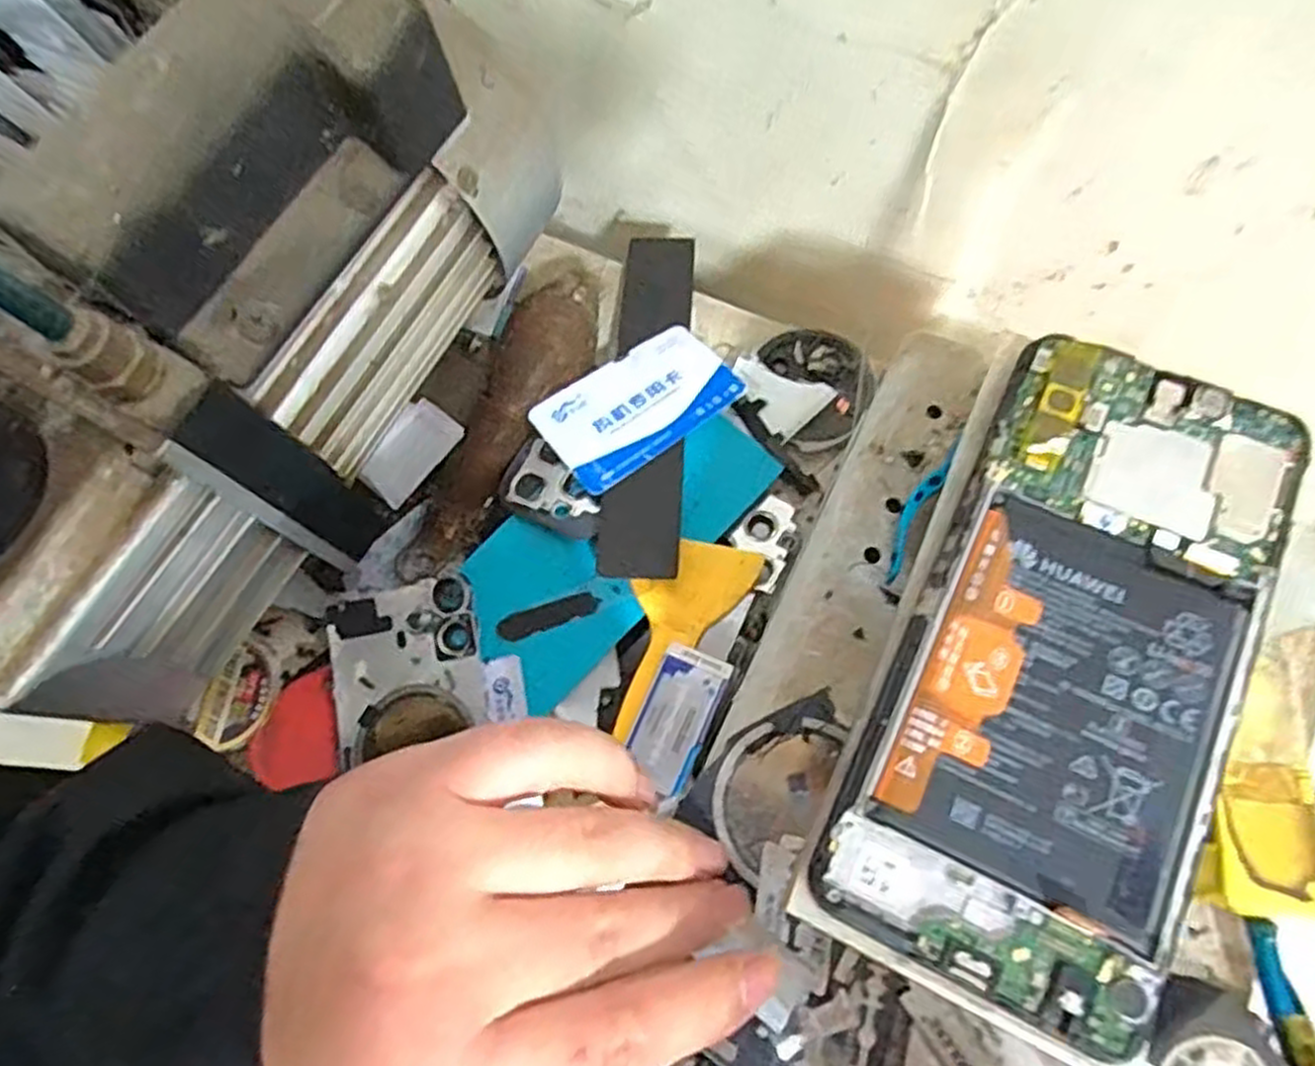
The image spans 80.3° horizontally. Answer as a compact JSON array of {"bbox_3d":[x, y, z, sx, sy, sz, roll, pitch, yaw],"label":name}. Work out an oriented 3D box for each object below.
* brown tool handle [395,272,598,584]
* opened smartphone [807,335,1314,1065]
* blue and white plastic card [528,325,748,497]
[{"bbox_3d":[-0.068,-0.049,0.345,0.033,0.033,0.150,26,74,10],"label":"brown tool handle"},{"bbox_3d":[0.101,0.028,0.188,0.074,0.009,0.160,25,73,10],"label":"opened smartphone"},{"bbox_3d":[-0.008,-0.058,0.347,0.085,0.004,0.053,-36,67,-12],"label":"blue and white plastic card"}]

